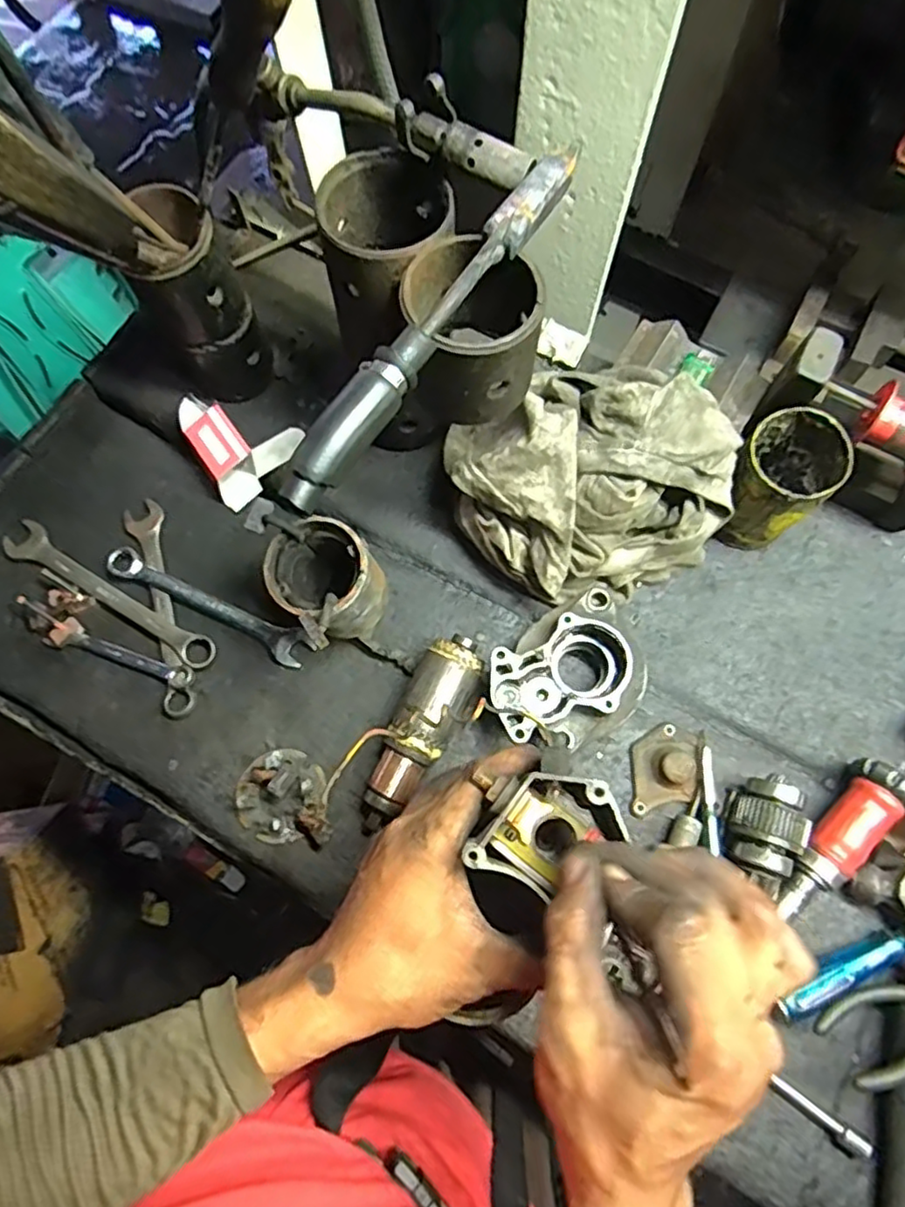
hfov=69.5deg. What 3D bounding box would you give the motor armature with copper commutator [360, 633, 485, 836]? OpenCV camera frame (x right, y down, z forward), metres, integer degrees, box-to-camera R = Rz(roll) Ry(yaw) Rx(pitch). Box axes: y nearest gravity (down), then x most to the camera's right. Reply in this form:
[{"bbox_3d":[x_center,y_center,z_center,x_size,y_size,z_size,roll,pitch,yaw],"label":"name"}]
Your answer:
[{"bbox_3d":[-0.025,0.103,0.517,0.051,0.048,0.160,26,74,8],"label":"motor armature with copper commutator"}]

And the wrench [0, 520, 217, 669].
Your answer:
[{"bbox_3d":[-0.306,-0.010,0.578,0.226,0.014,0.033,29,74,9],"label":"wrench"}]

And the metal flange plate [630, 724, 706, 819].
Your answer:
[{"bbox_3d":[0.172,0.134,0.520,0.052,0.024,0.074,13,72,4],"label":"metal flange plate"}]

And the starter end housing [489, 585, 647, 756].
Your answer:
[{"bbox_3d":[0.093,0.058,0.521,0.132,0.058,0.099,-30,74,-9],"label":"starter end housing"}]

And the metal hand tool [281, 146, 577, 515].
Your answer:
[{"bbox_3d":[-0.009,-0.162,0.374,0.027,0.032,0.265,34,75,11],"label":"metal hand tool"}]

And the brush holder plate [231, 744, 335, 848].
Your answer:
[{"bbox_3d":[-0.132,0.154,0.520,0.080,0.032,0.071,10,72,3],"label":"brush holder plate"}]

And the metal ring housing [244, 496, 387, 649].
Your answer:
[{"bbox_3d":[-0.098,-0.014,0.516,0.077,0.126,0.119,-43,77,-13],"label":"metal ring housing"}]

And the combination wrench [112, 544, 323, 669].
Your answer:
[{"bbox_3d":[-0.216,0.001,0.575,0.196,0.012,0.032,25,73,8],"label":"combination wrench"}]

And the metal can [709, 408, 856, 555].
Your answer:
[{"bbox_3d":[0.264,-0.098,0.537,0.069,0.113,0.081,34,75,11],"label":"metal can"}]

